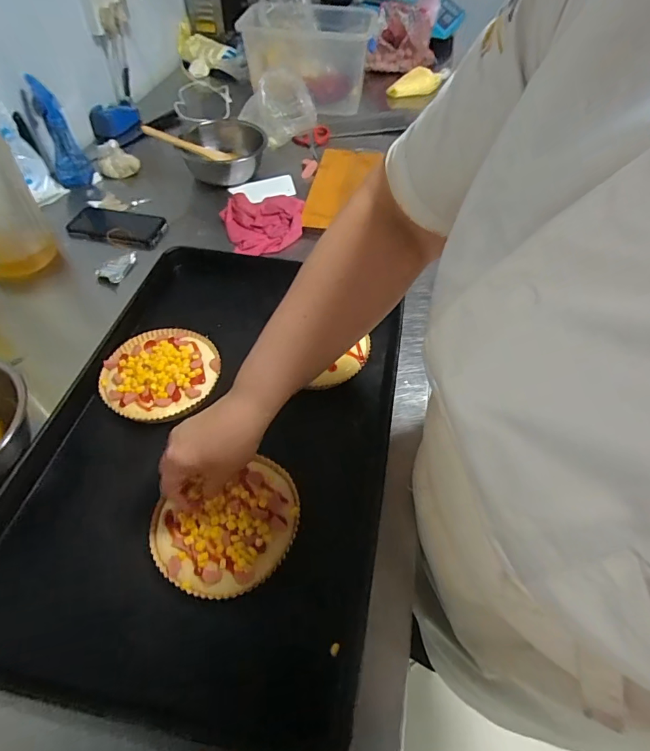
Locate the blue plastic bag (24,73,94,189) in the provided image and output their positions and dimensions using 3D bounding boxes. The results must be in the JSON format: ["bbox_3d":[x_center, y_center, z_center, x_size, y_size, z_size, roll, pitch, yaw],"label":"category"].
[{"bbox_3d":[-0.499,-0.453,0.819,0.064,0.165,0.082,-24,57,-20],"label":"blue plastic bag"}]

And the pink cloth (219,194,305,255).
[{"bbox_3d":[-0.107,-0.277,0.793,0.142,0.038,0.148,-17,55,-15],"label":"pink cloth"}]

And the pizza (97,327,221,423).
[{"bbox_3d":[-0.213,-0.005,0.572,0.144,0.035,0.152,1,52,-2],"label":"pizza"}]

